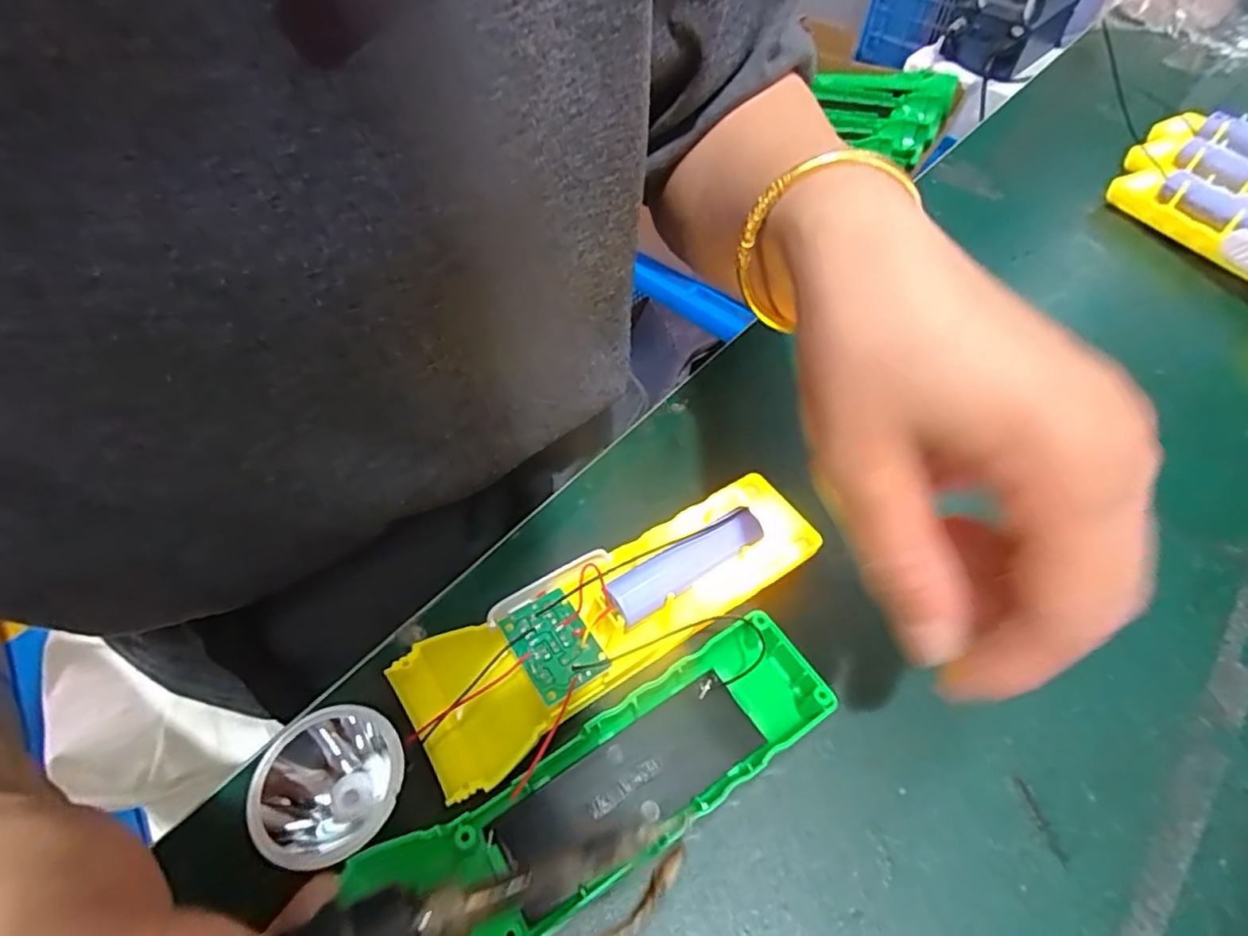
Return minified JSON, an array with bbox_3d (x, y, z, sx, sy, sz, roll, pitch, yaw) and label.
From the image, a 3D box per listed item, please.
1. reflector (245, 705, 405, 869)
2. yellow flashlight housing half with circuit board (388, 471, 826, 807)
[{"bbox_3d":[-0.092,0.101,0.202,0.044,0.026,0.040,-12,54,-8],"label":"reflector"},{"bbox_3d":[0.001,0.055,0.235,0.163,0.028,0.047,-27,57,-19],"label":"yellow flashlight housing half with circuit board"}]

